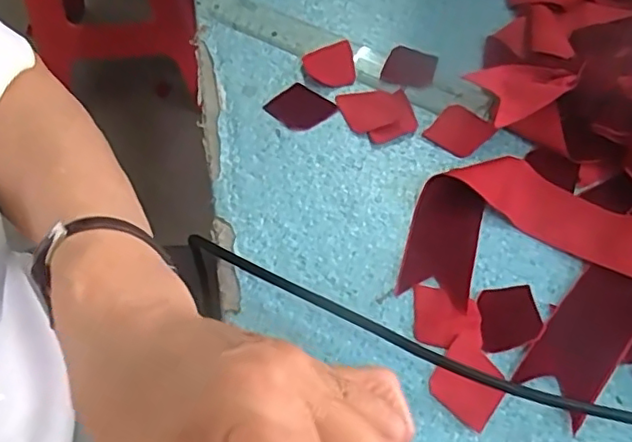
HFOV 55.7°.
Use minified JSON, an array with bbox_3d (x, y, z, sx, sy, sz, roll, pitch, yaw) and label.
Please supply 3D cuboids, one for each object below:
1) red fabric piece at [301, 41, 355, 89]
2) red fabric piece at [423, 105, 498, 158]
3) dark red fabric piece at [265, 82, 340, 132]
[{"bbox_3d":[0.010,-0.104,0.403,0.033,0.004,0.033,-16,75,-3],"label":"red fabric piece"},{"bbox_3d":[0.091,-0.057,0.380,0.034,0.005,0.033,33,63,15],"label":"red fabric piece"},{"bbox_3d":[-0.010,-0.073,0.384,0.035,0.004,0.035,38,65,18],"label":"dark red fabric piece"}]

